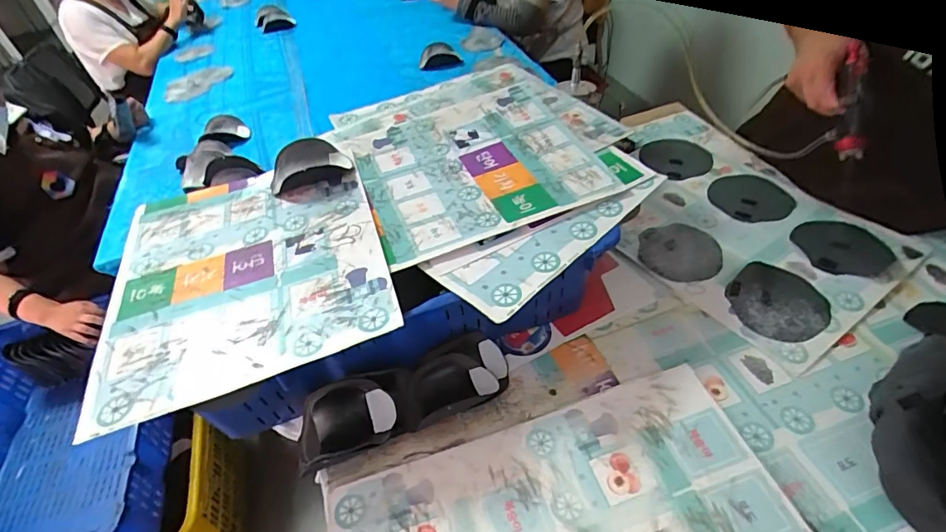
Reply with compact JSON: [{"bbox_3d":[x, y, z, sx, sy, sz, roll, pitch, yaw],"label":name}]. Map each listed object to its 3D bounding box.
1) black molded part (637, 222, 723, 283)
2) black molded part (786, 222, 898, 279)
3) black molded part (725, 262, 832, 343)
[{"bbox_3d":[0.376,-0.034,0.884,0.140,0.018,0.150,-4,45,4],"label":"black molded part"},{"bbox_3d":[0.654,-0.035,0.855,0.152,0.015,0.130,-3,45,4],"label":"black molded part"},{"bbox_3d":[0.495,0.055,0.785,0.149,0.012,0.139,-4,45,4],"label":"black molded part"}]

